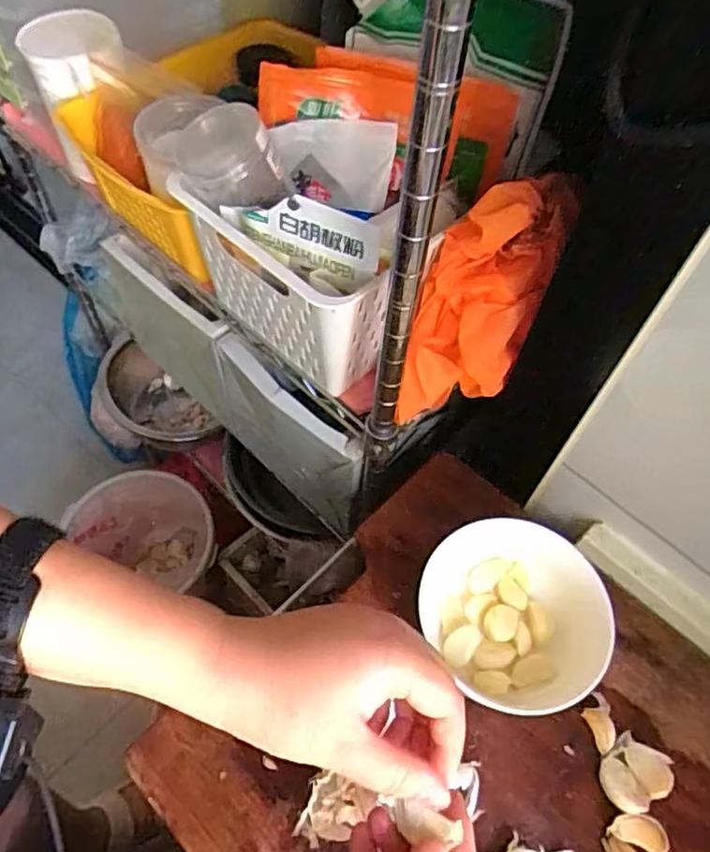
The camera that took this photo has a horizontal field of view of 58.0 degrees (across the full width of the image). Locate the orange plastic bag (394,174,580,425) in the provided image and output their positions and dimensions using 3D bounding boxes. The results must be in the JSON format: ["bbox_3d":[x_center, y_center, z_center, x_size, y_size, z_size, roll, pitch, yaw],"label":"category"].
[{"bbox_3d":[0.082,-0.085,0.448,0.081,0.187,0.047,39,35,19],"label":"orange plastic bag"}]

